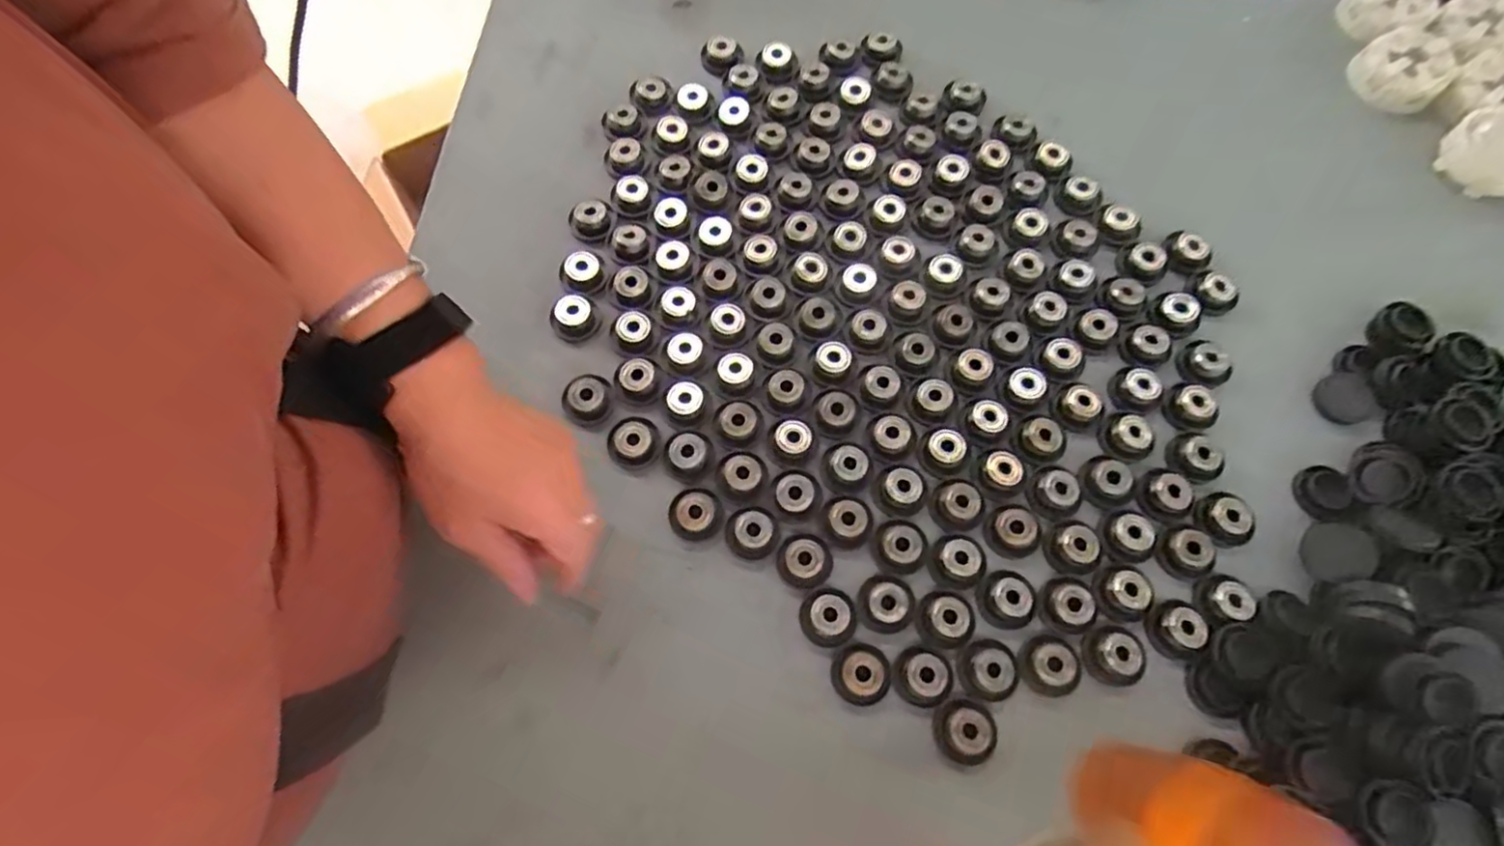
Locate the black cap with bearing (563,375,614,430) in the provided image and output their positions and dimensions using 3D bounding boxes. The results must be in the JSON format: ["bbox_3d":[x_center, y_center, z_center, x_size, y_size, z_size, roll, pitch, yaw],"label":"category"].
[{"bbox_3d":[-0.100,-0.013,0.421,0.029,0.014,0.030,0,69,0],"label":"black cap with bearing"}]

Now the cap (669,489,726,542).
[{"bbox_3d":[-0.033,0.053,0.402,0.031,0.011,0.030,0,69,0],"label":"cap"}]

